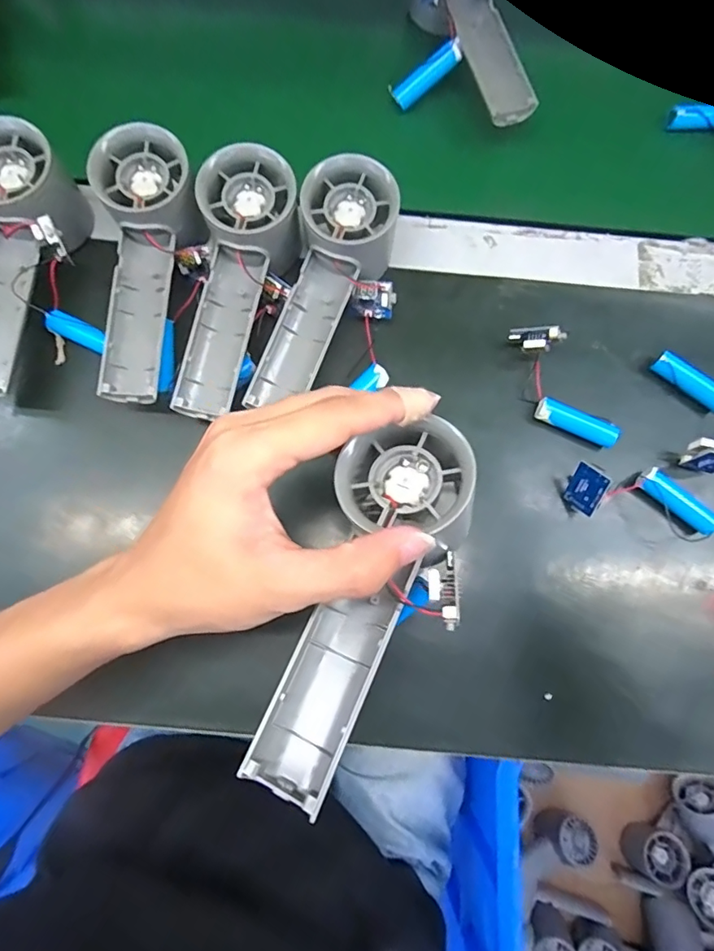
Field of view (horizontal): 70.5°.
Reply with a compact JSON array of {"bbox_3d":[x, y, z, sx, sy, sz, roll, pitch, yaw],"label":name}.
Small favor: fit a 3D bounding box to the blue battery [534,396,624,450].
[{"bbox_3d":[0.139,-0.033,0.324,0.052,0.016,0.015,24,80,-1],"label":"blue battery"}]

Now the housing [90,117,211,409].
[{"bbox_3d":[-0.128,-0.124,0.311,0.060,0.038,0.156,7,92,2],"label":"housing"}]

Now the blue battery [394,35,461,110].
[{"bbox_3d":[0.050,-0.286,0.360,0.053,0.015,0.013,-31,80,21],"label":"blue battery"}]

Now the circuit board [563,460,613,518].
[{"bbox_3d":[0.139,0.008,0.304,0.006,0.030,0.023,-12,45,-35],"label":"circuit board"}]

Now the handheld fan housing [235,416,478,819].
[{"bbox_3d":[0.000,0.049,0.208,0.055,0.027,0.160,24,83,5],"label":"handheld fan housing"}]

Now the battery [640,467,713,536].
[{"bbox_3d":[0.198,0.017,0.314,0.050,0.016,0.016,40,80,2],"label":"battery"}]

